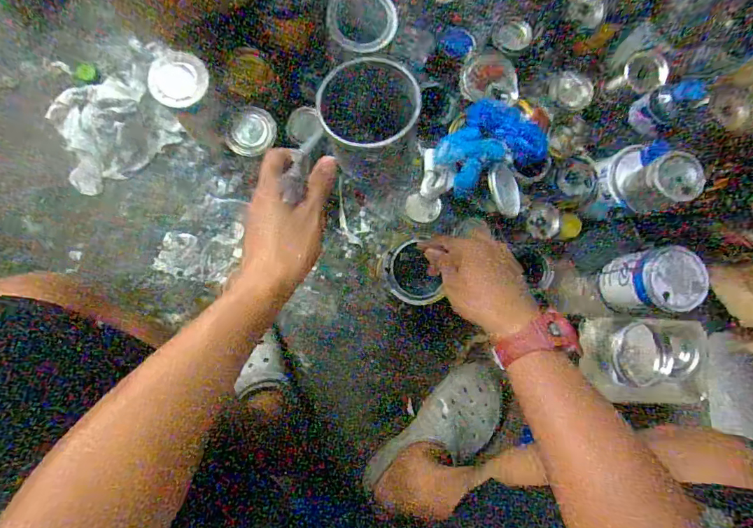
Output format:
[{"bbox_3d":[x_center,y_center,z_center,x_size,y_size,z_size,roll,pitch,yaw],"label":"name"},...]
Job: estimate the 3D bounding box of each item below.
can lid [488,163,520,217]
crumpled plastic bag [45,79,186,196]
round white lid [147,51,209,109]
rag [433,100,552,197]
[{"bbox_3d":[0.212,-0.119,0.707,0.070,0.008,0.084,-14,89,-38],"label":"can lid"},{"bbox_3d":[-0.442,-0.225,0.707,0.190,0.064,0.145,-37,89,-6],"label":"crumpled plastic bag"},{"bbox_3d":[-0.255,-0.238,0.565,0.071,0.006,0.063,-41,107,-6],"label":"round white lid"},{"bbox_3d":[0.180,-0.197,0.706,0.182,0.040,0.130,-26,88,-5],"label":"rag"}]

